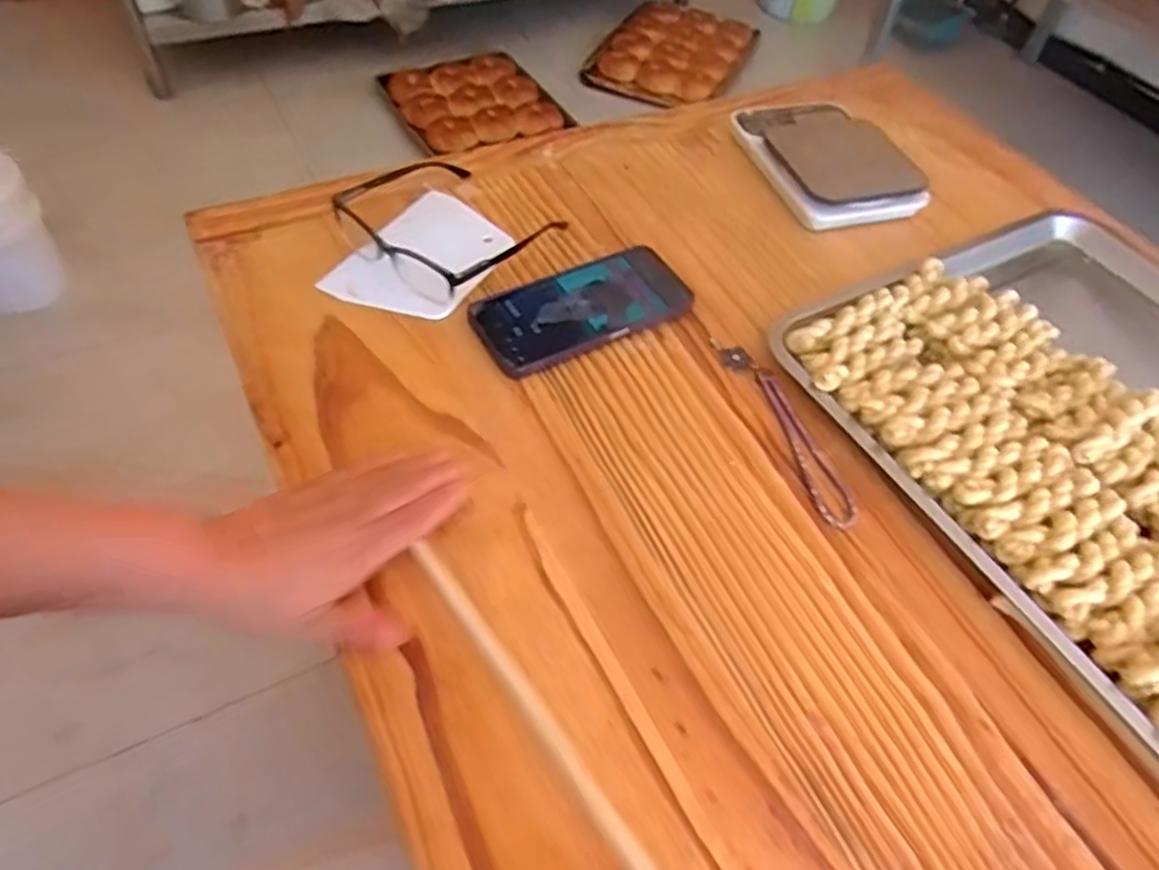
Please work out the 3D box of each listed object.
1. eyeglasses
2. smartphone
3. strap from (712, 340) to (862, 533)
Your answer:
[{"bbox_3d":[-0.107,-0.175,0.595,0.166,0.049,0.146,40,60,21],"label":"eyeglasses"},{"bbox_3d":[0.003,-0.097,0.556,0.160,0.016,0.077,-21,59,-20],"label":"smartphone"},{"bbox_3d":[0.141,-0.009,0.505,0.028,0.004,0.165,-14,56,-16],"label":"strap"}]

